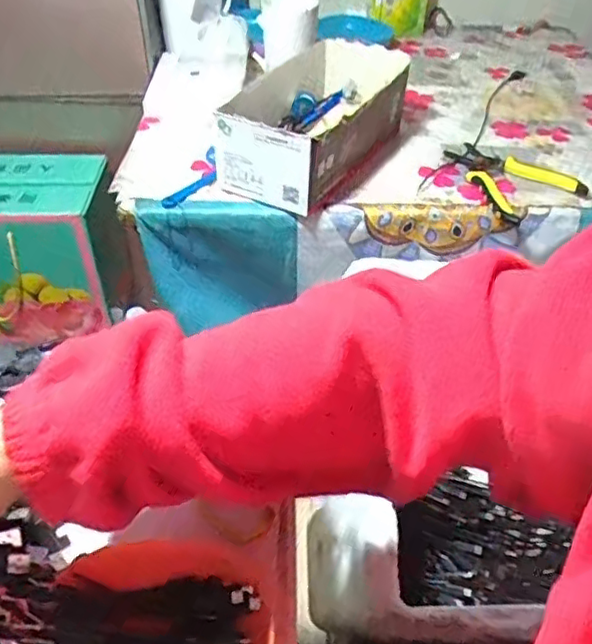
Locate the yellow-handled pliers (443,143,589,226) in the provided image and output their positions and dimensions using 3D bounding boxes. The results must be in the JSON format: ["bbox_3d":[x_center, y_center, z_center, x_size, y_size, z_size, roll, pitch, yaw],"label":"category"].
[{"bbox_3d":[0.254,-0.182,0.732,0.109,0.015,0.141,-17,47,-18],"label":"yellow-handled pliers"}]

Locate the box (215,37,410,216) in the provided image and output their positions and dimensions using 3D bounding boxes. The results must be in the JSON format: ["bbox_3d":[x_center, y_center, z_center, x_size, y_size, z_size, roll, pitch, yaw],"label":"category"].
[{"bbox_3d":[0.025,-0.248,0.752,0.143,0.096,0.268,20,47,18],"label":"box"}]

